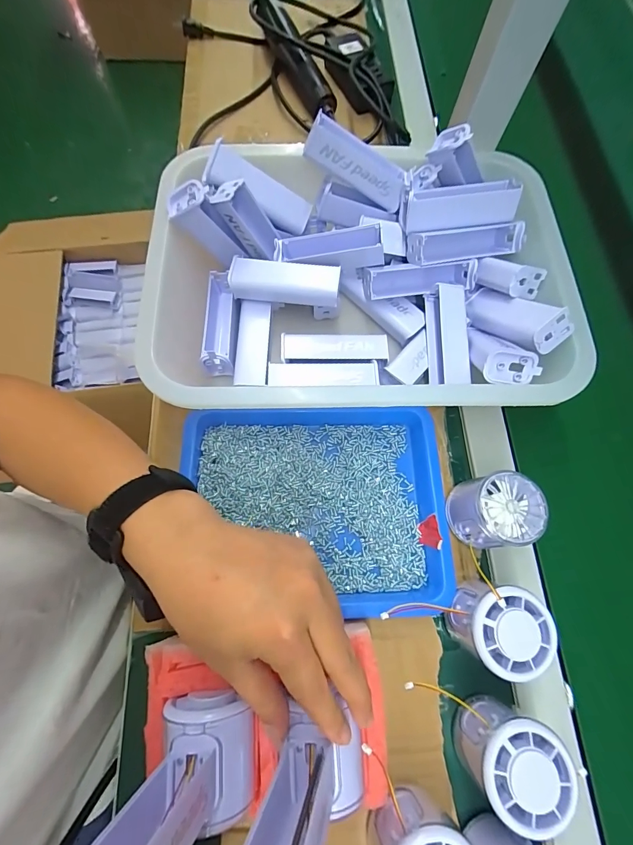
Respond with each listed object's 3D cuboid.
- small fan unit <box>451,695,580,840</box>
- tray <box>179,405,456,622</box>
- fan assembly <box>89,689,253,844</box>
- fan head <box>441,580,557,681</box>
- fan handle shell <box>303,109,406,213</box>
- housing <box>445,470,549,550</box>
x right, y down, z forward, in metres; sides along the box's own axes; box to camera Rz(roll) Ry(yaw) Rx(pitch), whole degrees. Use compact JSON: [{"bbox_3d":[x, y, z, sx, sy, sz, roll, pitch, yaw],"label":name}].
[{"bbox_3d":[0.128,0.223,0.250,0.056,0.057,0.054,1,71,-2],"label":"small fan unit"},{"bbox_3d":[0.002,0.068,0.311,0.219,0.032,0.165,-1,72,-3],"label":"tray"},{"bbox_3d":[-0.064,0.180,0.176,0.059,0.122,0.056,1,71,-2],"label":"fan assembly"},{"bbox_3d":[0.131,0.148,0.274,0.061,0.052,0.057,1,71,-2],"label":"fan head"},{"bbox_3d":[0.039,-0.236,0.341,0.099,0.032,0.025,16,69,-29],"label":"fan handle shell"},{"bbox_3d":[0.144,0.072,0.302,0.056,0.050,0.054,-10,72,-6],"label":"housing"}]

